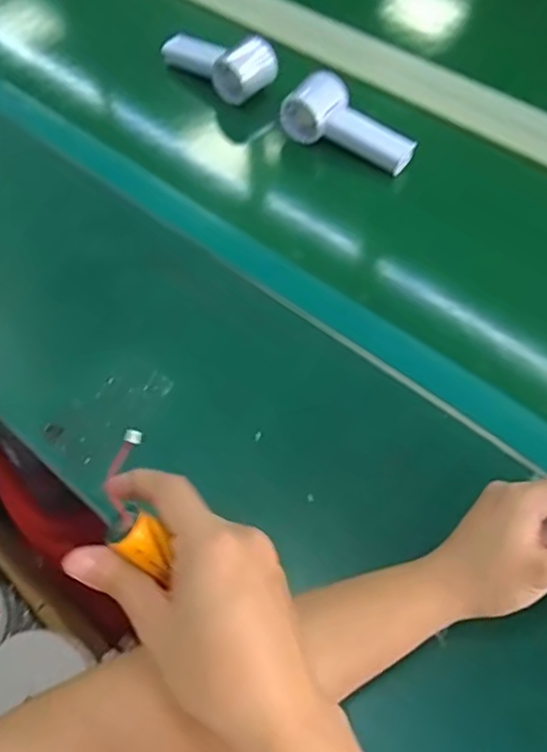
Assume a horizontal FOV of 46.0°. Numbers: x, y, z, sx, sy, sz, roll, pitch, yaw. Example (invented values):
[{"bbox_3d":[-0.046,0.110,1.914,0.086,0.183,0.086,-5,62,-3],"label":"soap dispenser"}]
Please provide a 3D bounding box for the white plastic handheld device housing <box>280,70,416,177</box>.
[{"bbox_3d":[0.088,-0.284,0.720,0.155,0.048,0.060,29,61,19],"label":"white plastic handheld device housing"}]

